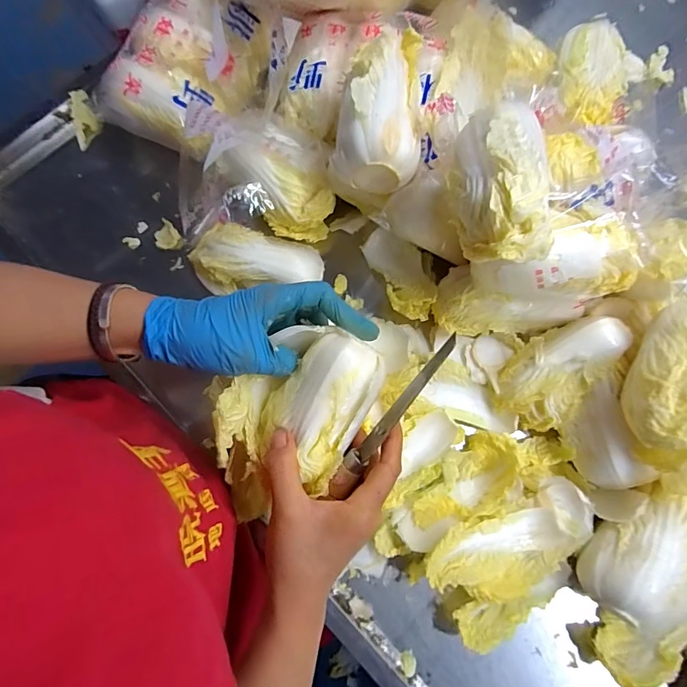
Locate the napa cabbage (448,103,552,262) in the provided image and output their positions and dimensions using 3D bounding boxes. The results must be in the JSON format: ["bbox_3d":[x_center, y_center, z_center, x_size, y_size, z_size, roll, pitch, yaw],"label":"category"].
[{"bbox_3d":[0.114,-0.119,0.304,0.065,0.058,0.133,-1,78,-1],"label":"napa cabbage"}]

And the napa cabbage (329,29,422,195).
[{"bbox_3d":[0.035,-0.210,0.384,0.075,0.078,0.153,9,78,1],"label":"napa cabbage"}]

